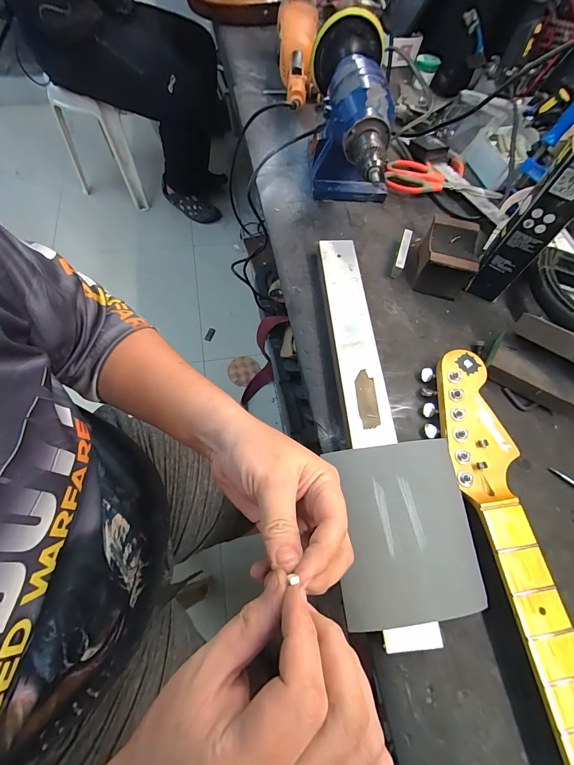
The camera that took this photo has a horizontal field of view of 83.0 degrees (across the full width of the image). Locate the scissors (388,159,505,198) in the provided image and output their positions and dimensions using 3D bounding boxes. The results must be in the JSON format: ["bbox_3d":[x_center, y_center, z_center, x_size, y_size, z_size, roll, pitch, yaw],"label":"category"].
[{"bbox_3d":[0.267,-0.352,0.568,0.190,0.017,0.069,10,66,3],"label":"scissors"}]

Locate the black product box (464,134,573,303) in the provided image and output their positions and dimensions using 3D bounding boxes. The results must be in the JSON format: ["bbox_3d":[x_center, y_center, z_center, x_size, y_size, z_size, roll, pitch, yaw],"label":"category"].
[{"bbox_3d":[0.305,-0.190,0.404,0.061,0.188,0.072,31,68,12],"label":"black product box"}]

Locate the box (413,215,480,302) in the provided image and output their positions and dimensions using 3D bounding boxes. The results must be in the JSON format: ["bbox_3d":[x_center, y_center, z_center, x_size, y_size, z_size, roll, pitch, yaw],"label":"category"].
[{"bbox_3d":[0.228,-0.181,0.467,0.083,0.061,0.101,15,65,3],"label":"box"}]

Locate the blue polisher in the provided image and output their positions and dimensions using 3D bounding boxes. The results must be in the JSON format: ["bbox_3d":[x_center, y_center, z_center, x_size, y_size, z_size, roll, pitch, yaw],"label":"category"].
[{"bbox_3d":[0.103,-0.410,0.516,0.126,0.143,0.330,2,65,0],"label":"blue polisher"}]

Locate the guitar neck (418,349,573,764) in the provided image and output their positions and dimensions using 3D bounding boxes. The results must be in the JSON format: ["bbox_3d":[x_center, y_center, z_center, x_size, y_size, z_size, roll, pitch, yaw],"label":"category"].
[{"bbox_3d":[0.233,0.256,0.276,0.072,0.034,0.629,-6,66,-4],"label":"guitar neck"}]

